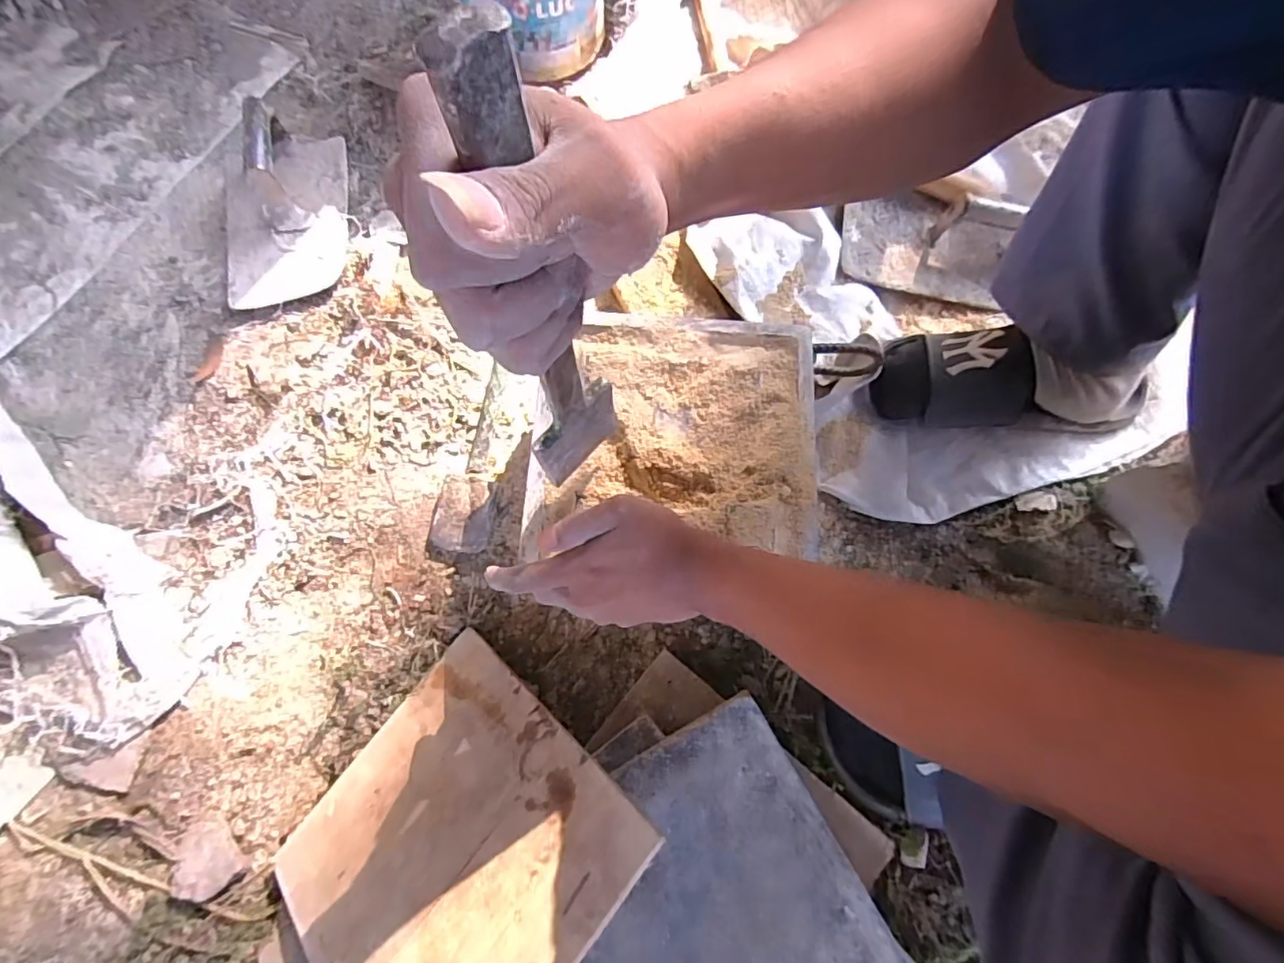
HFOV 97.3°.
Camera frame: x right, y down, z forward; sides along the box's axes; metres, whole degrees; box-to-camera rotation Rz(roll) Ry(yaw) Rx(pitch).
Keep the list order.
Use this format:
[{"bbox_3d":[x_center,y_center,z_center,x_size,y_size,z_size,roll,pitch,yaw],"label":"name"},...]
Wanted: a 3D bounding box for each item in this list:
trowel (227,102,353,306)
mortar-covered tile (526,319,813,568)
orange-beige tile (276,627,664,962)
[{"bbox_3d":[-0.411,-0.317,0.632,0.146,0.068,0.233,-13,76,-4],"label":"trowel"},{"bbox_3d":[0.030,-0.045,0.461,0.222,0.015,0.193,4,76,0],"label":"mortar-covered tile"},{"bbox_3d":[-0.148,0.278,0.431,0.248,0.005,0.236,31,73,35],"label":"orange-beige tile"}]

